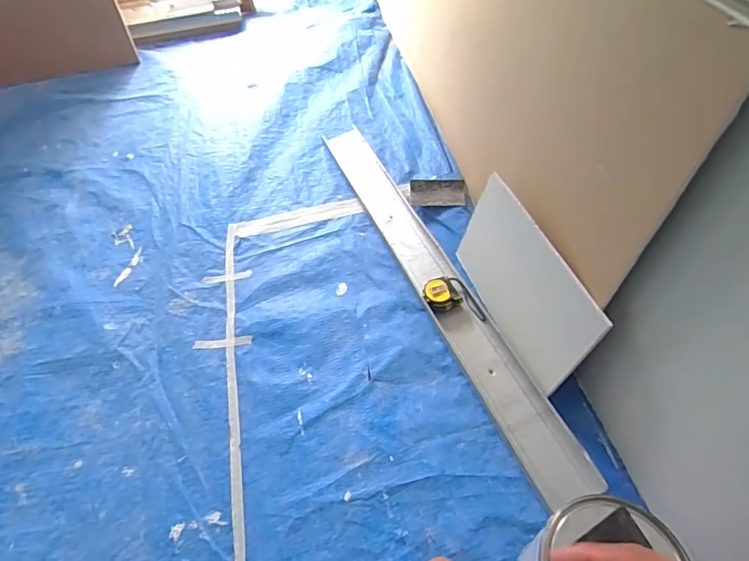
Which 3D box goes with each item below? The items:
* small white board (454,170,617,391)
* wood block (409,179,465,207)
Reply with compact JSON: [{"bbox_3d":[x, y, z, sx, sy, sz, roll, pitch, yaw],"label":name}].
[{"bbox_3d":[0.268,0.003,0.891,0.006,0.218,0.376,-4,48,-22],"label":"small white board"},{"bbox_3d":[0.155,-0.217,1.180,0.137,0.036,0.079,0,52,3],"label":"wood block"}]

